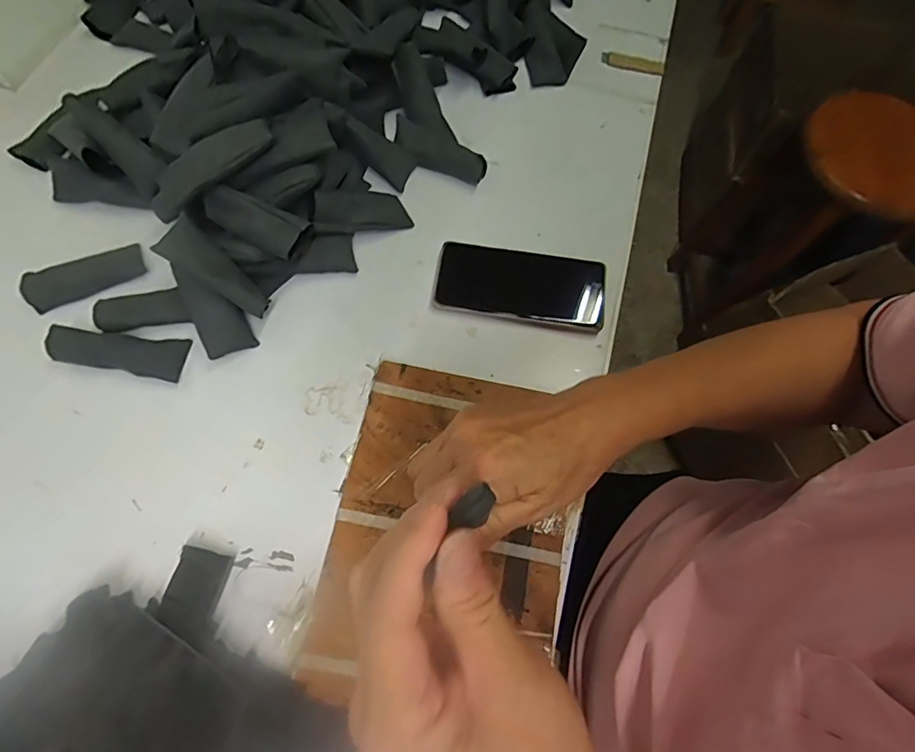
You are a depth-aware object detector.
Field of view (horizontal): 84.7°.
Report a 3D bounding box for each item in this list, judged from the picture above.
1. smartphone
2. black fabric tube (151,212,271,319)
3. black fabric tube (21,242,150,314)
[{"bbox_3d":[0.060,-0.087,0.480,0.158,0.009,0.074,10,68,2],"label":"smartphone"},{"bbox_3d":[-0.204,-0.089,0.425,0.098,0.013,0.035,41,71,-8],"label":"black fabric tube"},{"bbox_3d":[-0.341,-0.092,0.461,0.100,0.011,0.043,-24,71,-11],"label":"black fabric tube"}]

